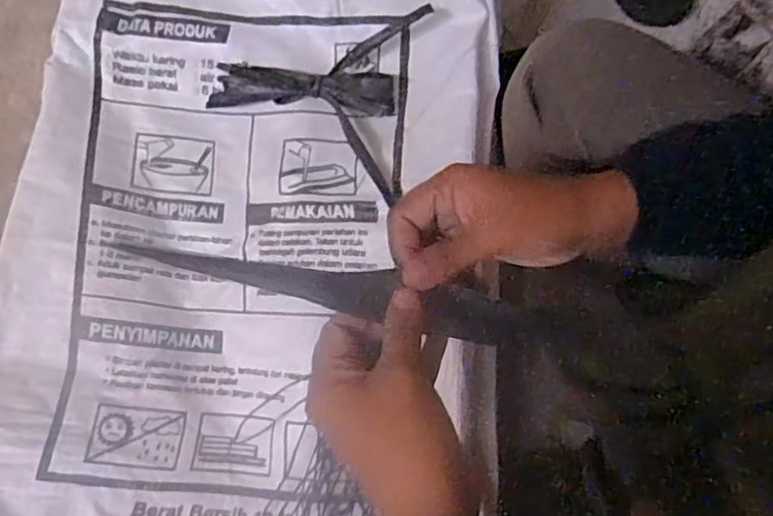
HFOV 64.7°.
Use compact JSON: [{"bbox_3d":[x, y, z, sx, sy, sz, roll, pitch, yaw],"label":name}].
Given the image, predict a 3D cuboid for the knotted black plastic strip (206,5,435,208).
[{"bbox_3d":[-0.071,-0.142,0.536,0.188,0.049,0.167,10,73,6],"label":"knotted black plastic strip"}]

